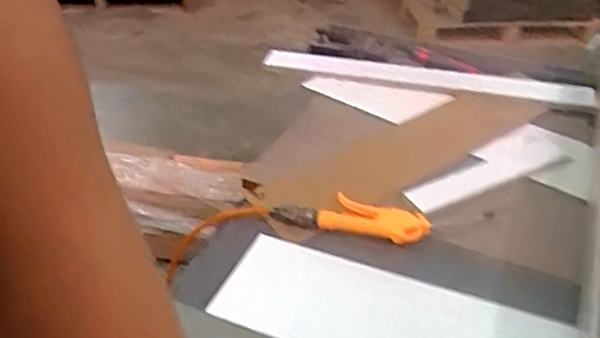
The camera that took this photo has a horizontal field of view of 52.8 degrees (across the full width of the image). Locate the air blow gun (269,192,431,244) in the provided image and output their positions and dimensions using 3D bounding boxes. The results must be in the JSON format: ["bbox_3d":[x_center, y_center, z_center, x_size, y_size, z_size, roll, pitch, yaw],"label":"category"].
[{"bbox_3d":[0.067,0.058,0.790,0.197,0.025,0.064,8,35,8],"label":"air blow gun"}]

